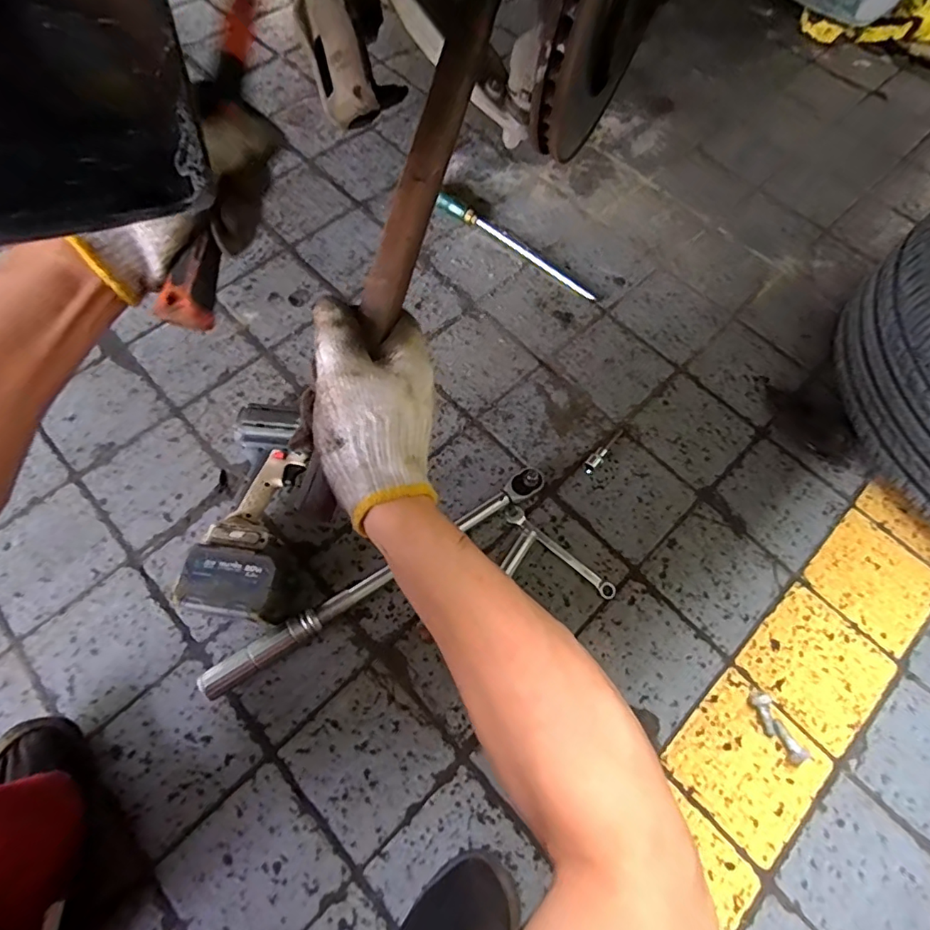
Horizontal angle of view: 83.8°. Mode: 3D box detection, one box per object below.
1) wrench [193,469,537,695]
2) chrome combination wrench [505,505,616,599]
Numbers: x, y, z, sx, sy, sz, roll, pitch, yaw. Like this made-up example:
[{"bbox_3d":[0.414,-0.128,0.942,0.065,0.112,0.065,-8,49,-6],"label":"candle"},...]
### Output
[{"bbox_3d":[-0.096,0.137,0.660,0.480,0.034,0.041,-33,71,-16],"label":"wrench"},{"bbox_3d":[0.128,0.116,0.693,0.171,0.015,0.024,40,70,15],"label":"chrome combination wrench"}]

